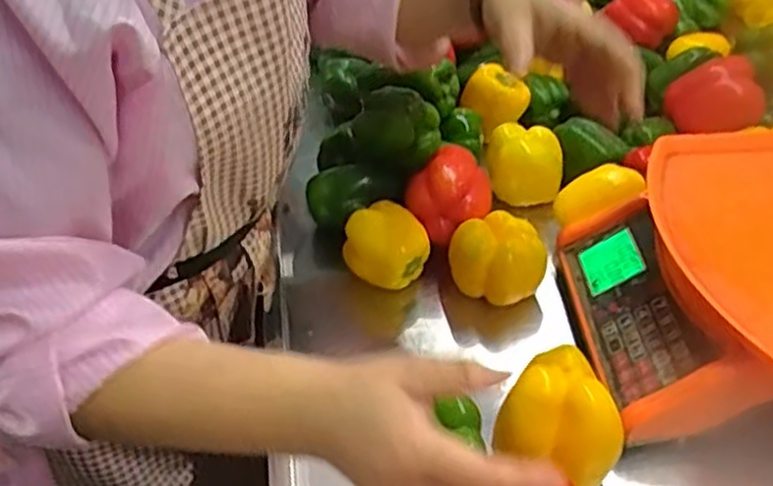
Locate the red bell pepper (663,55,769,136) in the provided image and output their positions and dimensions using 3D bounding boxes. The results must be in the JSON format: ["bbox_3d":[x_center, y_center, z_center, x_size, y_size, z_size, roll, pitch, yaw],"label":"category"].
[{"bbox_3d":[0.370,-0.162,0.837,0.101,0.061,0.075,-10,41,-8],"label":"red bell pepper"}]

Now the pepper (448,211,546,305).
[{"bbox_3d":[0.110,0.011,0.721,0.084,0.066,0.068,11,43,16],"label":"pepper"}]

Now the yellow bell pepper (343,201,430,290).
[{"bbox_3d":[0.001,-0.002,0.729,0.071,0.061,0.073,-2,41,1],"label":"yellow bell pepper"}]

